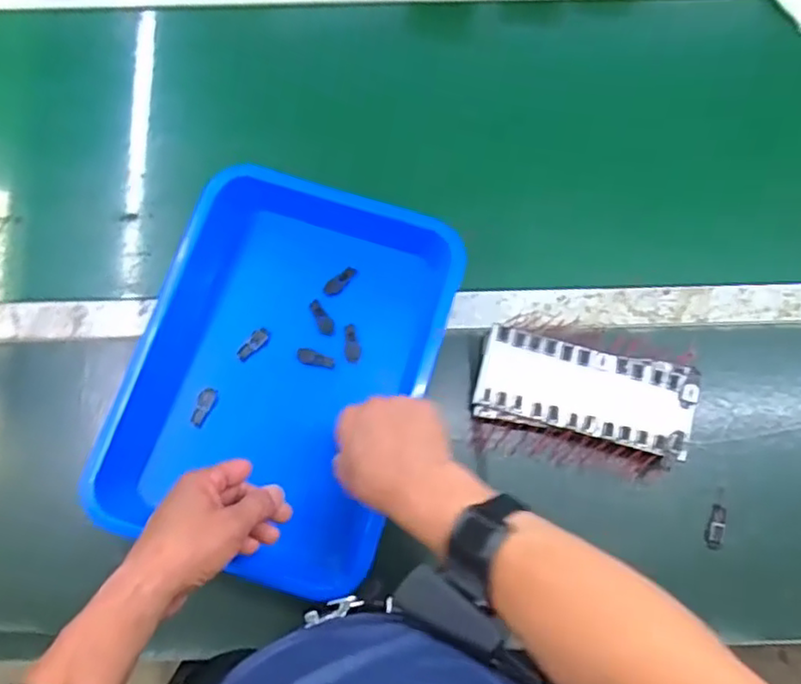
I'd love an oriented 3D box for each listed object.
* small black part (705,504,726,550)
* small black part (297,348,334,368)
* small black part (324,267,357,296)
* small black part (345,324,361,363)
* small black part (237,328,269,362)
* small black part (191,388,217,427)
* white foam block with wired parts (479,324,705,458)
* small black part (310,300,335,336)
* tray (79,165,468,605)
[{"bbox_3d":[0.295,0.172,0.593,0.016,0.004,0.040,16,75,4],"label":"small black part"},{"bbox_3d":[-0.084,0.017,0.627,0.036,0.005,0.014,14,75,4],"label":"small black part"},{"bbox_3d":[-0.061,-0.061,0.650,0.038,0.004,0.015,-36,78,-9],"label":"small black part"},{"bbox_3d":[-0.048,0.001,0.633,0.015,0.004,0.039,-5,75,-1],"label":"small black part"},{"bbox_3d":[-0.146,0.002,0.627,0.037,0.004,0.014,-42,79,-10],"label":"small black part"},{"bbox_3d":[-0.191,0.062,0.613,0.015,0.004,0.037,22,76,6],"label":"small black part"},{"bbox_3d":[0.175,0.049,0.609,0.197,0.034,0.086,13,76,2],"label":"white foam block with wired parts"},{"bbox_3d":[-0.079,-0.025,0.634,0.016,0.004,0.038,-29,77,-7],"label":"small black part"},{"bbox_3d":[-0.110,0.025,0.610,0.265,0.054,0.364,17,75,5],"label":"tray"}]

